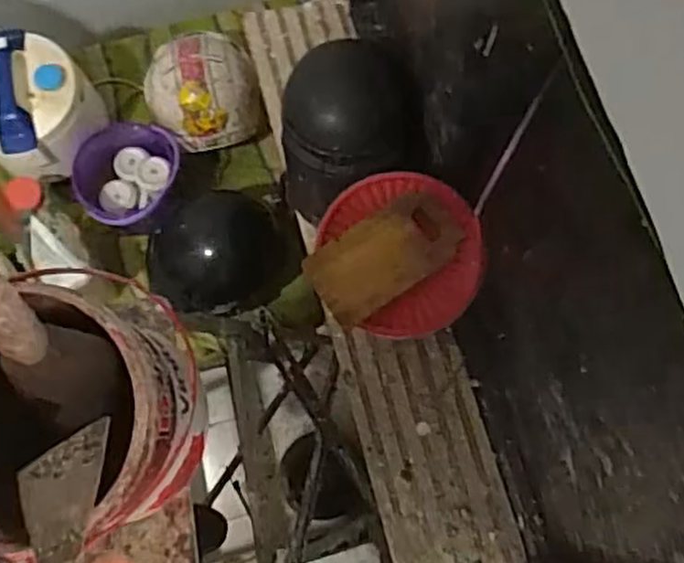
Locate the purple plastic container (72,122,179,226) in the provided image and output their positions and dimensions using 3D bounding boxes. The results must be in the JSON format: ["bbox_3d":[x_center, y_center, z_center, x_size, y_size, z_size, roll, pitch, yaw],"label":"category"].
[{"bbox_3d":[-0.473,-0.238,1.594,0.227,0.122,0.232,0,78,0],"label":"purple plastic container"}]

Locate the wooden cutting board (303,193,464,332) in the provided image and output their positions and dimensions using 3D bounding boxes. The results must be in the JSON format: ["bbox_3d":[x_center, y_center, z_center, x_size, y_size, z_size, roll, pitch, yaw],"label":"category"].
[{"bbox_3d":[0.068,-0.041,1.126,0.236,0.021,0.127,-33,80,-7],"label":"wooden cutting board"}]

